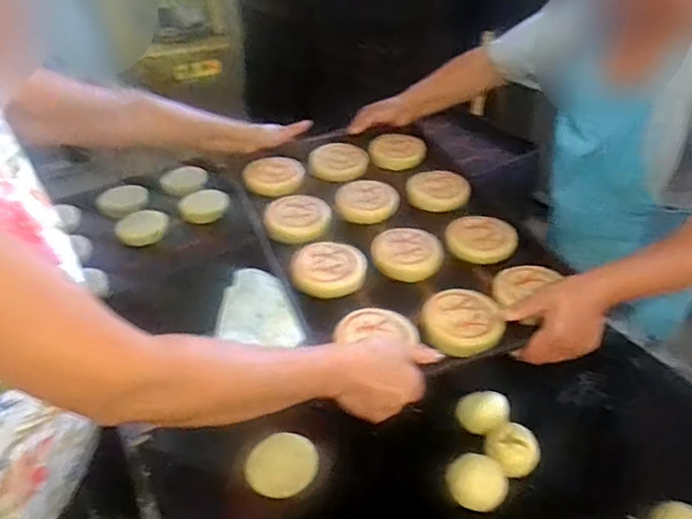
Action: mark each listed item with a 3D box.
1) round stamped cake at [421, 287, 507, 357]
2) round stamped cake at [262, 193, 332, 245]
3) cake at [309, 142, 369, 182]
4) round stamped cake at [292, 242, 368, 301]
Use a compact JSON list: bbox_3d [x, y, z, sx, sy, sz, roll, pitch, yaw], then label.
[{"bbox_3d":[0.151,0.078,0.711,0.100,0.027,0.106,10,35,6],"label":"round stamped cake"},{"bbox_3d":[-0.077,-0.068,0.885,0.102,0.044,0.094,4,35,-2],"label":"round stamped cake"},{"bbox_3d":[-0.013,-0.181,1.016,0.107,0.034,0.098,6,35,2],"label":"cake"},{"bbox_3d":[-0.023,0.012,0.789,0.100,0.029,0.107,4,35,-2],"label":"round stamped cake"}]

